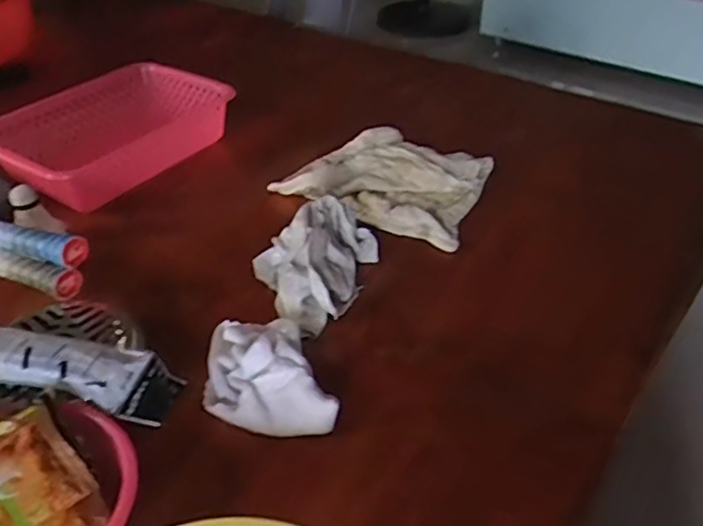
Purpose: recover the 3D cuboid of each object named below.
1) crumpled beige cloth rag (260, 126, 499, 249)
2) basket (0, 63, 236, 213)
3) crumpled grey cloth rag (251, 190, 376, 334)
[{"bbox_3d":[0.049,-0.116,0.829,0.240,0.025,0.189,16,42,20],"label":"crumpled beige cloth rag"},{"bbox_3d":[-0.330,-0.180,0.869,0.186,0.081,0.284,21,44,26],"label":"basket"},{"bbox_3d":[-0.046,-0.006,0.668,0.124,0.061,0.151,18,43,23],"label":"crumpled grey cloth rag"}]

